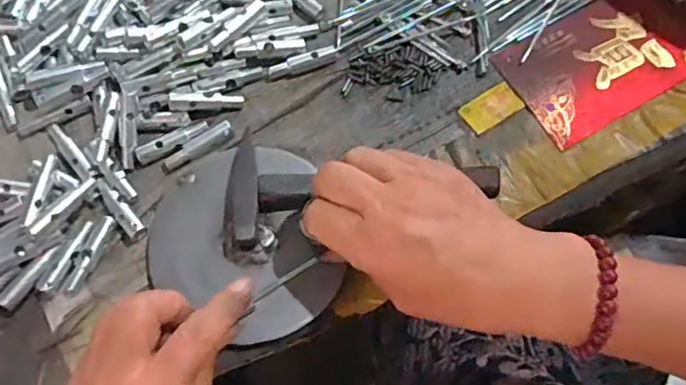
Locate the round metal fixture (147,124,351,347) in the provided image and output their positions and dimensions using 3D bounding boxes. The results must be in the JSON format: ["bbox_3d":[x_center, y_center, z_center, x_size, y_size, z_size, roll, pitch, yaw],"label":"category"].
[{"bbox_3d":[-0.064,0.030,0.358,0.112,0.029,0.126,-28,77,-9],"label":"round metal fixture"}]

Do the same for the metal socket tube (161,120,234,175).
[{"bbox_3d":[-0.099,-0.031,0.384,0.053,0.007,0.012,-30,77,-10],"label":"metal socket tube"}]

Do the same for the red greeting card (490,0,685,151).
[{"bbox_3d":[0.198,-0.102,0.417,0.157,0.005,0.086,-29,77,-9],"label":"red greeting card"}]

